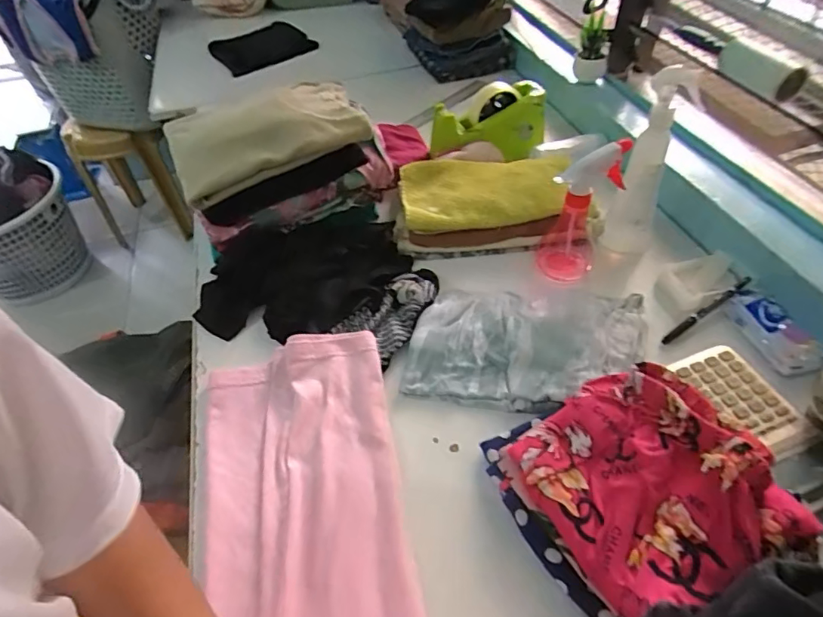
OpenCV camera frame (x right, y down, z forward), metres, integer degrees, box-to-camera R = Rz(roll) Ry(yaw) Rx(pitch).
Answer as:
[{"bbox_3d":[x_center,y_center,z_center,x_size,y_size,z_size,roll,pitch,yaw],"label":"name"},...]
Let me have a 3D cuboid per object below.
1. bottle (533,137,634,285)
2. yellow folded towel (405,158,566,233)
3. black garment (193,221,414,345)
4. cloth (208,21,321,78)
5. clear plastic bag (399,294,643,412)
[{"bbox_3d":[0.208,-0.124,0.620,0.077,0.177,0.087,15,51,17],"label":"bottle"},{"bbox_3d":[0.107,-0.175,0.730,0.237,0.030,0.135,-6,48,0],"label":"yellow folded towel"},{"bbox_3d":[-0.144,-0.042,0.664,0.260,0.045,0.185,-1,48,4],"label":"black garment"},{"bbox_3d":[-0.359,-0.630,1.206,0.216,0.046,0.197,-30,53,-21],"label":"cloth"},{"bbox_3d":[0.135,0.037,0.574,0.270,0.028,0.161,4,49,9],"label":"clear plastic bag"}]

